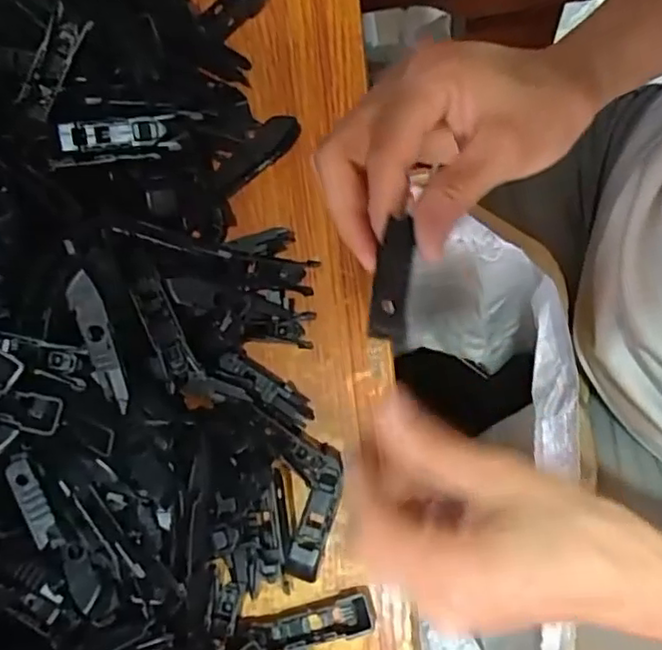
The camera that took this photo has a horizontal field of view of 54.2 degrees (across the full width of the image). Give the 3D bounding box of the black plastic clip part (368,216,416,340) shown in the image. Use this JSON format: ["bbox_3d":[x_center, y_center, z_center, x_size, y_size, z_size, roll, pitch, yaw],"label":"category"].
[{"bbox_3d":[0.023,-0.017,0.241,0.013,0.007,0.044,7,90,2],"label":"black plastic clip part"}]

